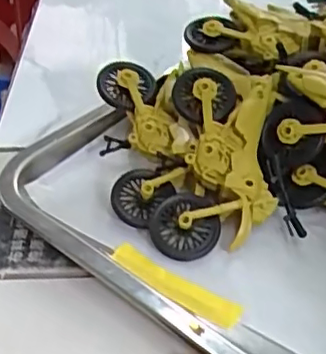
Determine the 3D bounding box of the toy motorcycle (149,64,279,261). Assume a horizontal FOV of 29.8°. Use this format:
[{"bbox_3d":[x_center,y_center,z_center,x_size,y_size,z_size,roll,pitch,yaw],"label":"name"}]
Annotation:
[{"bbox_3d":[0.031,-0.010,0.349,0.062,0.028,0.117,7,66,9],"label":"toy motorcycle"}]

